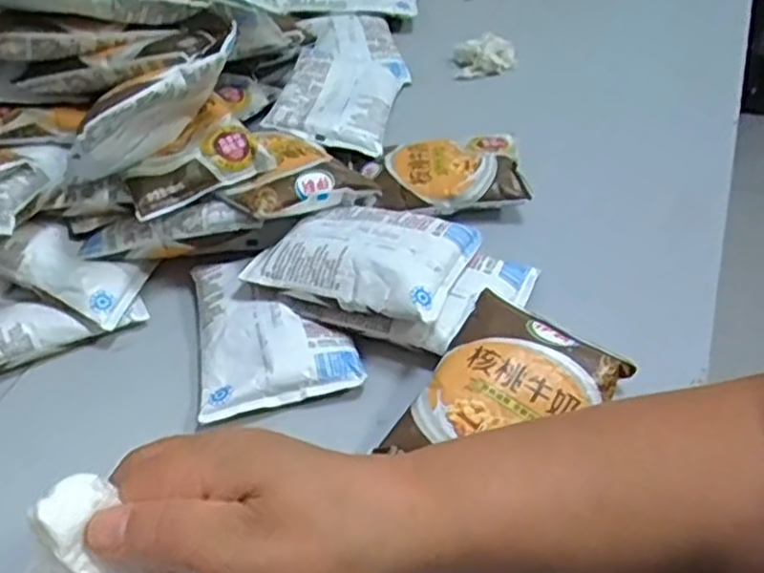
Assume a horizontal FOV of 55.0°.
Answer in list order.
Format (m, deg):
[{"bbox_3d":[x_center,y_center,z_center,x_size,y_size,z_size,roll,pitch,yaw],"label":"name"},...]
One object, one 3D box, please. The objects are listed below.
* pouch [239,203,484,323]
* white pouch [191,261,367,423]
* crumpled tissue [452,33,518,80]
[{"bbox_3d":[-0.010,-0.020,0.467,0.122,0.030,0.087,14,49,19],"label":"pouch"},{"bbox_3d":[-0.069,0.021,0.458,0.094,0.022,0.115,-12,46,-5],"label":"white pouch"},{"bbox_3d":[0.093,-0.209,0.667,0.055,0.026,0.044,0,46,6],"label":"crumpled tissue"}]

